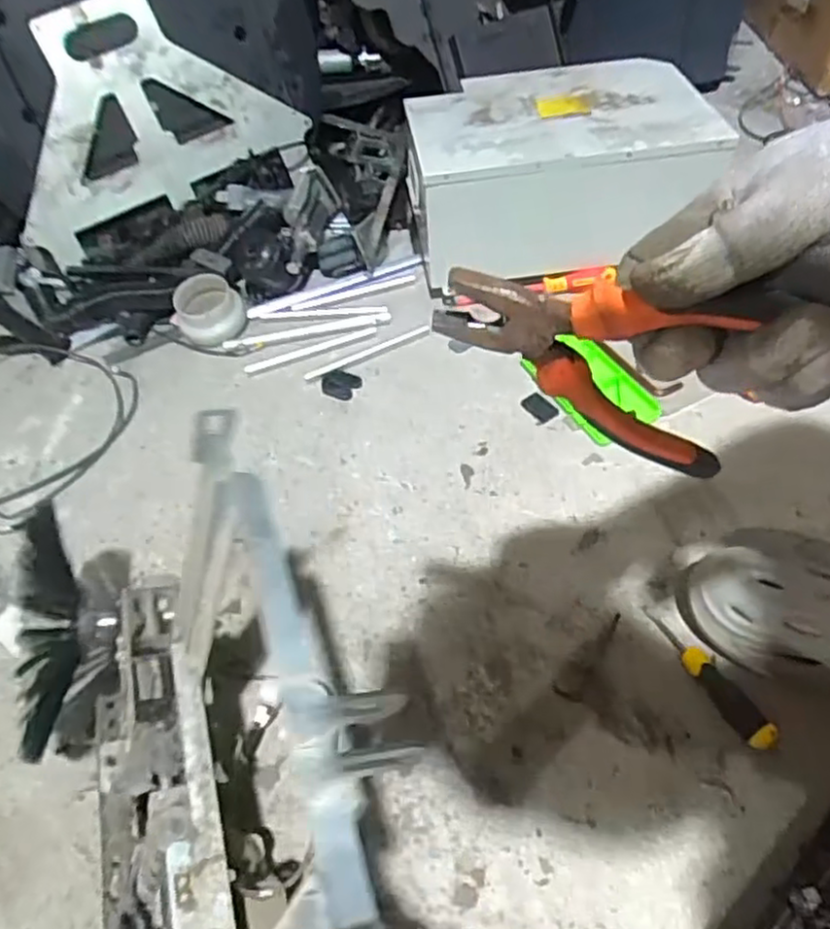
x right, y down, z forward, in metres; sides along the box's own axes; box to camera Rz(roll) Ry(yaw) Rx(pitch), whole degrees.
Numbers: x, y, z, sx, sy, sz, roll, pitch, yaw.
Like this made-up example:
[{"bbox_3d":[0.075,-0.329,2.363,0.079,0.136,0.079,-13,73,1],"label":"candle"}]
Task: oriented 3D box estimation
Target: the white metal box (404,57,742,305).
[{"bbox_3d":[0.216,-0.449,1.108,0.436,0.214,0.241,-9,51,-2],"label":"white metal box"}]

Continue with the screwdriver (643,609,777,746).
[{"bbox_3d":[0.286,0.199,0.687,0.036,0.030,0.163,-25,53,-14],"label":"screwdriver"}]

